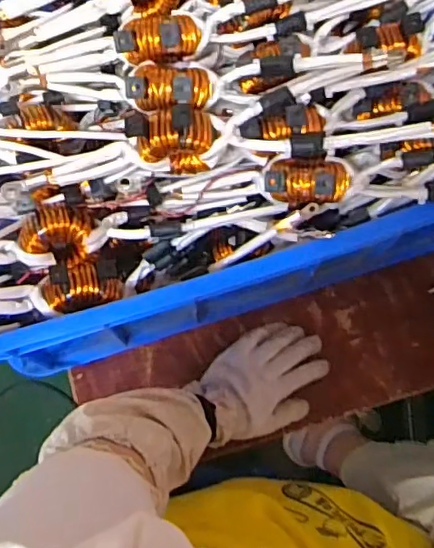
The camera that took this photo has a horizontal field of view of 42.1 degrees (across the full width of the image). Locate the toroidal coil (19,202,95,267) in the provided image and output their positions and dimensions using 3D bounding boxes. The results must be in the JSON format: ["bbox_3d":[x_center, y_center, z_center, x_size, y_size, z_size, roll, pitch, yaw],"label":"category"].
[{"bbox_3d":[-0.164,-0.040,0.575,0.072,0.049,0.057,-14,75,-4],"label":"toroidal coil"}]

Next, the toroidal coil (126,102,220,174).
[{"bbox_3d":[-0.041,-0.126,0.532,0.080,0.079,0.035,0,74,0],"label":"toroidal coil"}]

